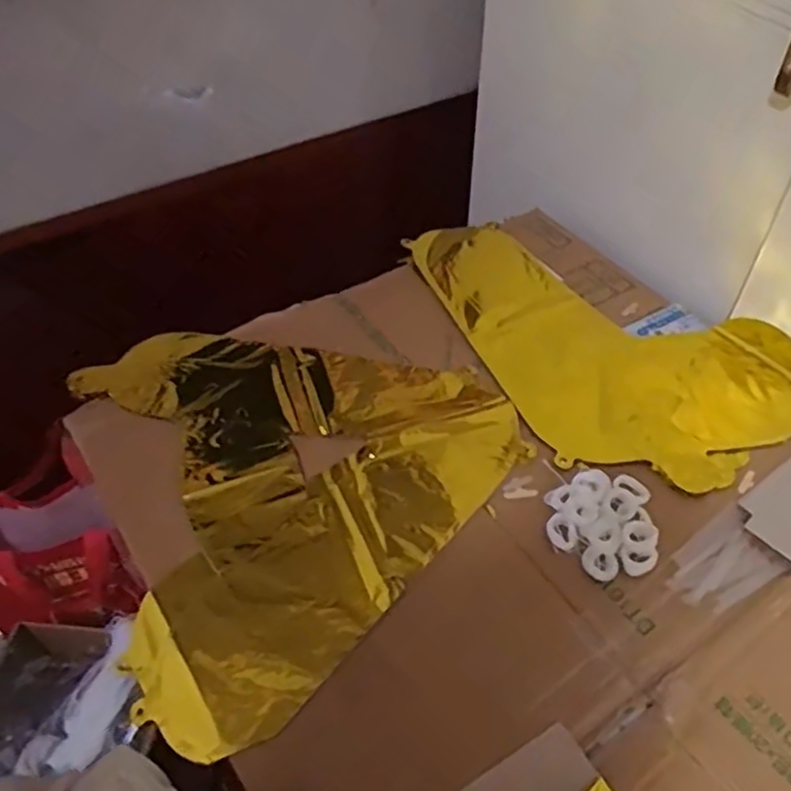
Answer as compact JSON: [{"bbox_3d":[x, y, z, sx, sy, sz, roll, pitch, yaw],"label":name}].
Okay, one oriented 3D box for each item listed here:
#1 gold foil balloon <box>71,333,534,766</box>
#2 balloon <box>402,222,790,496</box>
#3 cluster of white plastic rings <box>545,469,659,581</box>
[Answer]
[{"bbox_3d":[-0.120,0.054,0.602,0.349,0.019,0.357,32,57,25],"label":"gold foil balloon"},{"bbox_3d":[0.203,-0.072,0.707,0.259,0.029,0.393,-18,52,-14],"label":"balloon"},{"bbox_3d":[0.161,0.097,0.558,0.080,0.011,0.091,2,50,2],"label":"cluster of white plastic rings"}]

